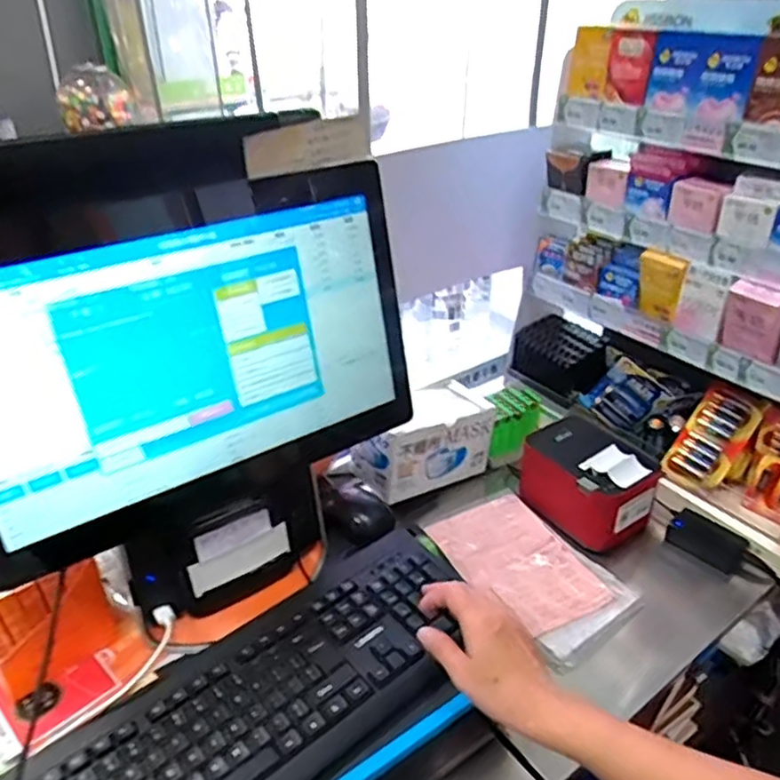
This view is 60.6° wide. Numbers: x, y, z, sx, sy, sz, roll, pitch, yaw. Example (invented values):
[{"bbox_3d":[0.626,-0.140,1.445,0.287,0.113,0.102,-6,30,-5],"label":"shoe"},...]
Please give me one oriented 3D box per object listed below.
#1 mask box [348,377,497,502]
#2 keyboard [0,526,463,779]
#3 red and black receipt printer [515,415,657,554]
[{"bbox_3d":[0.049,0.072,0.978,0.205,0.116,0.107,-20,38,-29],"label":"mask box"},{"bbox_3d":[-0.107,0.271,0.594,0.174,0.028,0.452,28,41,36],"label":"keyboard"},{"bbox_3d":[0.275,0.126,0.926,0.127,0.101,0.161,-26,41,-36],"label":"red and black receipt printer"}]

